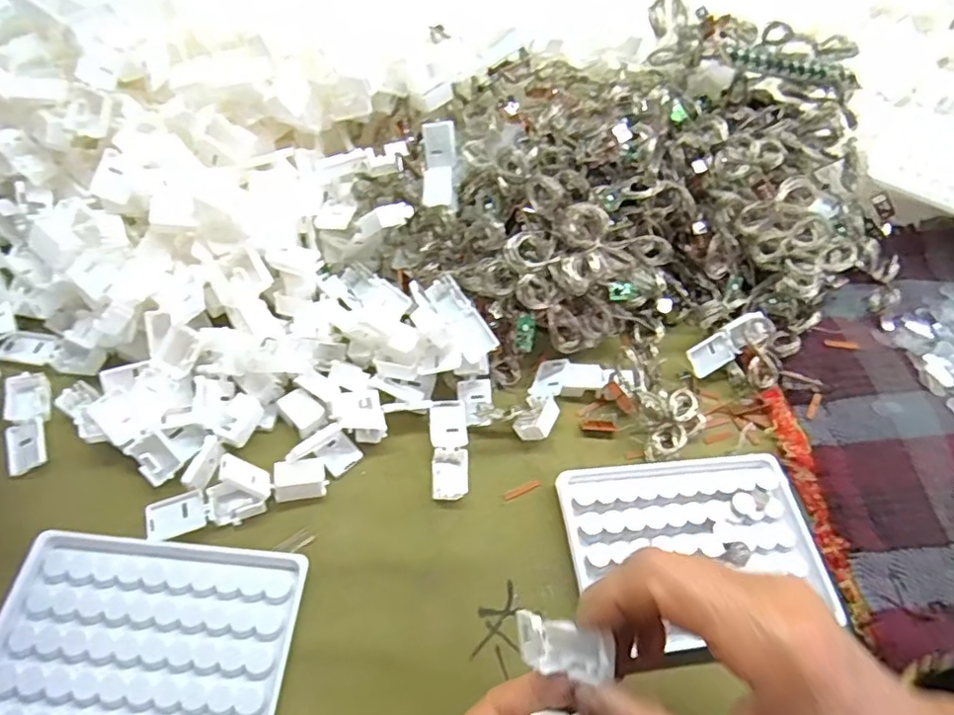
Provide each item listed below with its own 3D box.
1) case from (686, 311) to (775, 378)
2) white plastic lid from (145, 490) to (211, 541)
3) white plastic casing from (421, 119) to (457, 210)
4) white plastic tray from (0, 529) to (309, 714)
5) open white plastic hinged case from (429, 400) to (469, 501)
[{"bbox_3d":[0.160,-0.009,0.379,0.055,0.012,0.018,-31,65,-2],"label":"case"},{"bbox_3d":[-0.149,0.078,0.297,0.029,0.004,0.021,-17,62,-14],"label":"white plastic lid"},{"bbox_3d":[-0.023,-0.116,0.362,0.020,0.014,0.050,-1,87,-5],"label":"white plastic casing"},{"bbox_3d":[-0.150,0.131,0.266,0.128,0.008,0.093,6,59,-1],"label":"white plastic tray"},{"bbox_3d":[-0.015,0.051,0.332,0.021,0.009,0.056,-2,59,-6],"label":"open white plastic hinged case"}]

